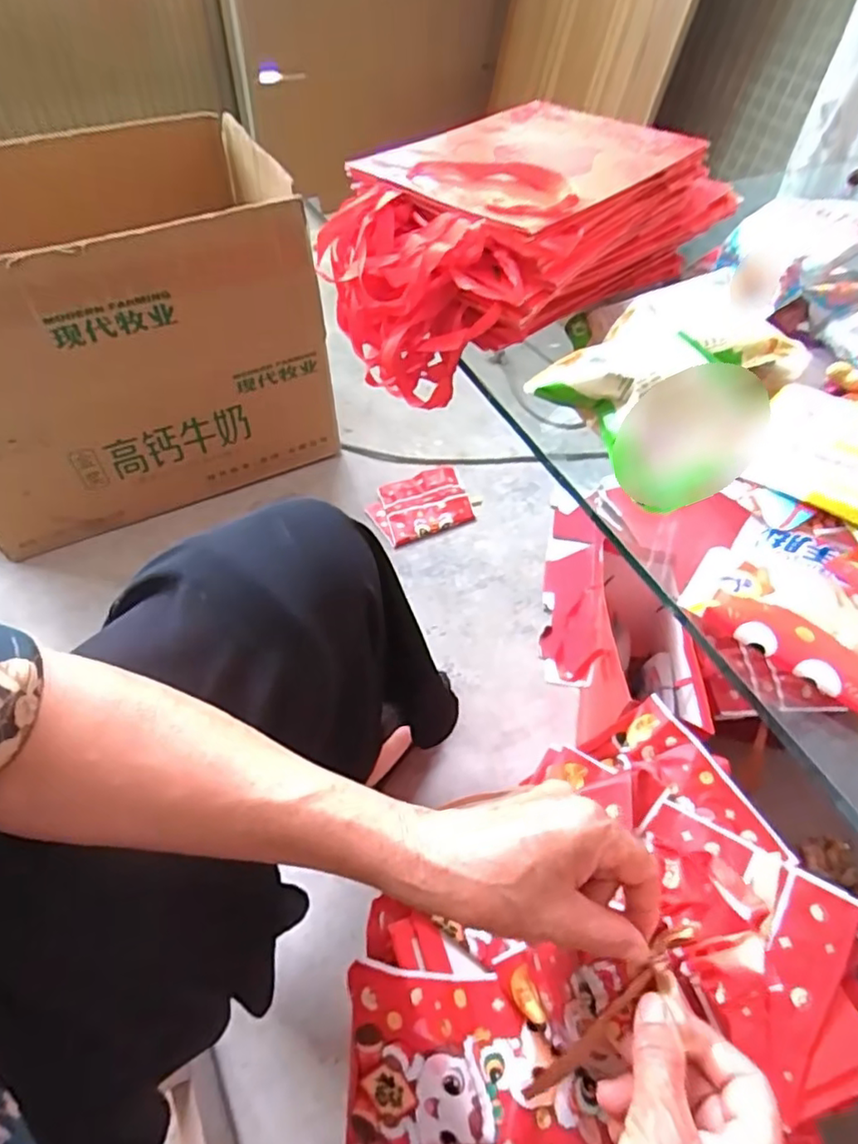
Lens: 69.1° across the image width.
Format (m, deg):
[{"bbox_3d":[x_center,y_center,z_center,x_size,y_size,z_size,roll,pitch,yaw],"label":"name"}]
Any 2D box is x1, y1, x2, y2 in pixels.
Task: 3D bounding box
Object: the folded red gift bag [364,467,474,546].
[{"bbox_3d":[-0.014,-0.114,1.043,0.163,0.037,0.121,-17,54,-15],"label":"folded red gift bag"}]

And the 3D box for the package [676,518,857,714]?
[{"bbox_3d":[0.220,0.017,0.351,0.121,0.013,0.107,34,58,23],"label":"package"}]

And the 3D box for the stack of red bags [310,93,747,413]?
[{"bbox_3d":[0.084,-0.297,0.568,0.351,0.137,0.208,-36,61,-27],"label":"stack of red bags"}]

